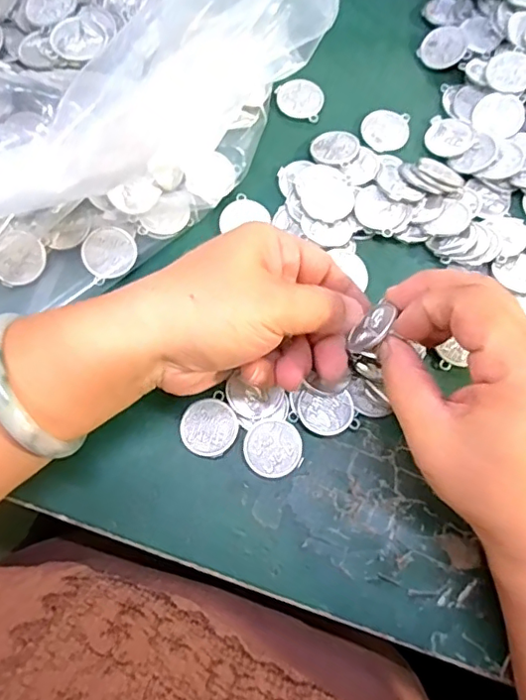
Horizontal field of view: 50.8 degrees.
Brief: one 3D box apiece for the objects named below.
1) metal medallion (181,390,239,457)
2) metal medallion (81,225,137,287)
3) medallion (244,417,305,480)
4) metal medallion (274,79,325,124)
[{"bbox_3d":[-0.027,0.039,0.284,0.029,0.004,0.029,1,73,-2],"label":"metal medallion"},{"bbox_3d":[-0.086,-0.055,0.307,0.029,0.004,0.030,1,73,-2],"label":"metal medallion"},{"bbox_3d":[0.006,0.050,0.282,0.031,0.004,0.029,1,83,-5],"label":"medallion"},{"bbox_3d":[0.024,-0.161,0.353,0.031,0.004,0.029,18,73,4],"label":"metal medallion"}]

